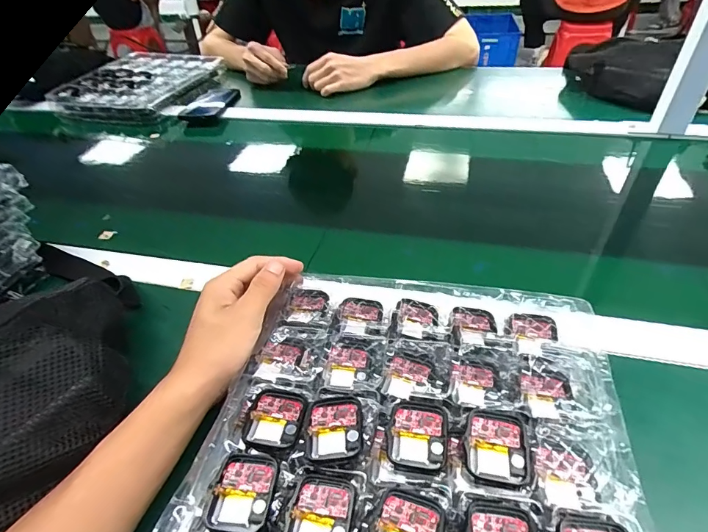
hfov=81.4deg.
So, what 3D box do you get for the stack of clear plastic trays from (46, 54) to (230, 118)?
[{"bbox_3d":[-0.472,-0.411,0.921,0.266,0.043,0.292,6,44,12],"label":"stack of clear plastic trays"}]

